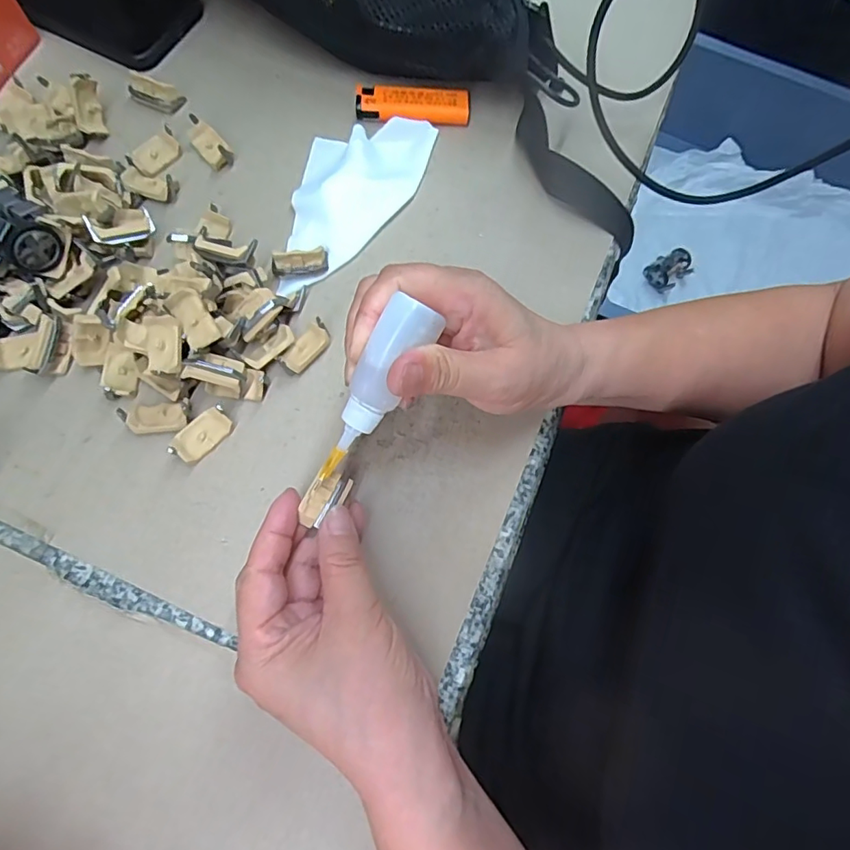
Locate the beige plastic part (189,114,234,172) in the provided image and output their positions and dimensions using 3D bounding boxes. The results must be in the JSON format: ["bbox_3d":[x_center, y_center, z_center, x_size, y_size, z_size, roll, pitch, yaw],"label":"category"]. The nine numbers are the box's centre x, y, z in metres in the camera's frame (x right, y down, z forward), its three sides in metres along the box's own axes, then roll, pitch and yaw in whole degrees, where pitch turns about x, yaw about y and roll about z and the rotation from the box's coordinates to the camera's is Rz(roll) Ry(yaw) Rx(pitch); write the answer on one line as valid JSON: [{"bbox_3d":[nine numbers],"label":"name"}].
[{"bbox_3d":[-0.145,-0.190,0.356,0.018,0.015,0.036,-38,77,-14],"label":"beige plastic part"}]

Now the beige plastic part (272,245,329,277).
[{"bbox_3d":[-0.077,-0.100,0.325,0.034,0.014,0.010,-12,72,-6],"label":"beige plastic part"}]

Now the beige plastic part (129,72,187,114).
[{"bbox_3d":[-0.189,-0.232,0.365,0.036,0.013,0.015,12,71,2],"label":"beige plastic part"}]

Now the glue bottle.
[{"bbox_3d":[-0.023,-0.014,0.233,0.020,0.017,0.088,33,110,8],"label":"glue bottle"}]

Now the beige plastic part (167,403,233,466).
[{"bbox_3d":[-0.123,0.005,0.291,0.018,0.012,0.035,41,75,11],"label":"beige plastic part"}]

